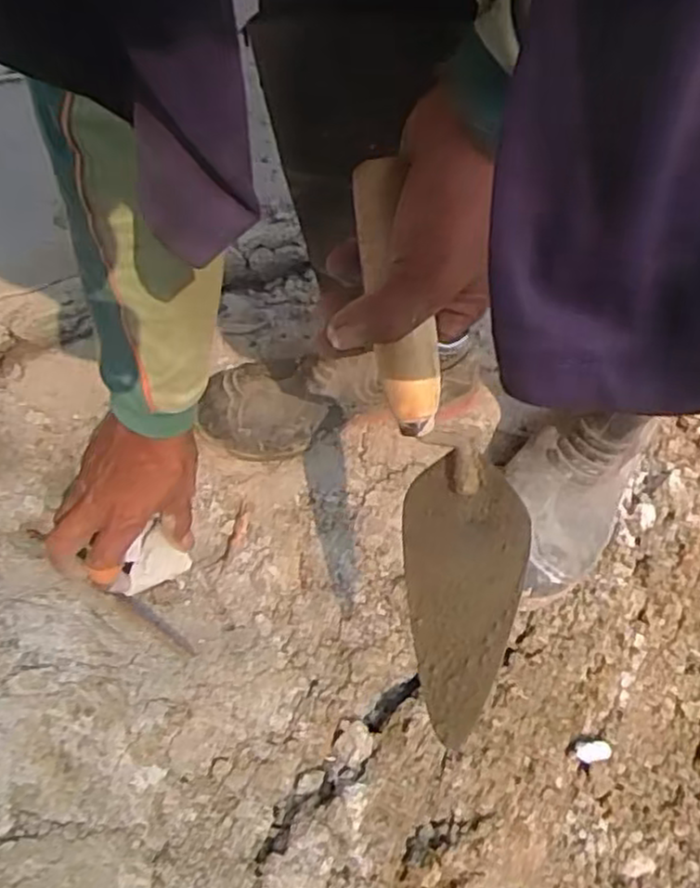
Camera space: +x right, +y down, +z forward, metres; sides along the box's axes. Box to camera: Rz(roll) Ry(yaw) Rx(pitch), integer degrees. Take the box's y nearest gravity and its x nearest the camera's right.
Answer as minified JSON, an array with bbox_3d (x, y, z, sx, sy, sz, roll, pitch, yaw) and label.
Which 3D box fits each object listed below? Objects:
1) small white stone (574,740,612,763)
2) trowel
[{"bbox_3d":[0.227,0.285,0.688,0.042,0.011,0.017,8,47,-21],"label":"small white stone"},{"bbox_3d":[0.046,0.008,0.401,0.060,0.299,0.083,-14,15,-11],"label":"trowel"}]

